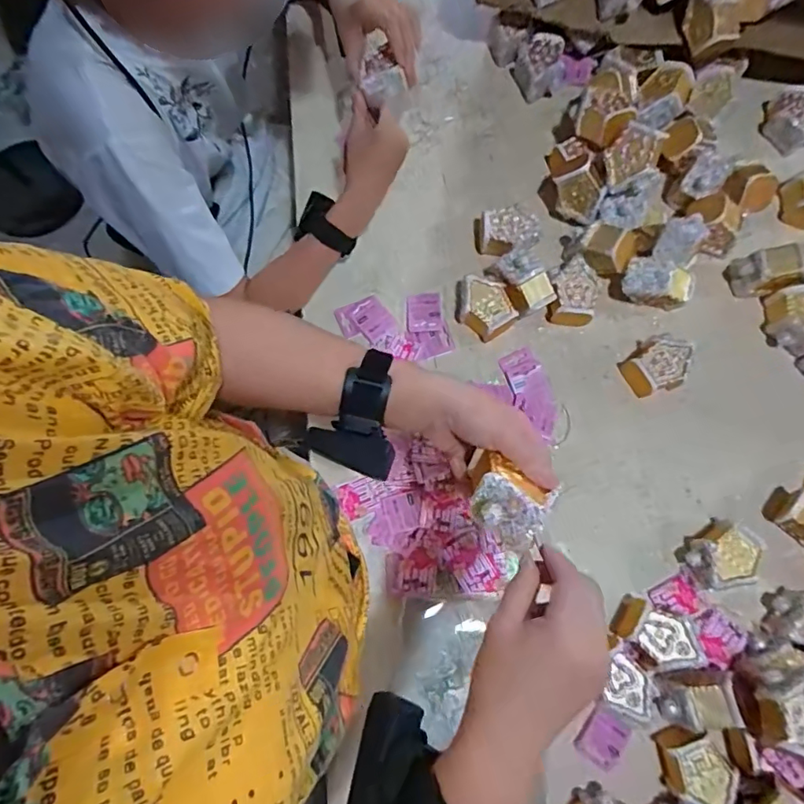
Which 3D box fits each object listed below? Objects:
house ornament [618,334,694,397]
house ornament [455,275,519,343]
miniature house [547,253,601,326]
[{"bbox_3d":[0.329,-0.049,0.676,0.079,0.045,0.072,-22,77,-5],"label":"house ornament"},{"bbox_3d":[0.105,-0.130,0.699,0.061,0.042,0.089,-28,77,-6],"label":"house ornament"},{"bbox_3d":[0.228,-0.147,0.697,0.061,0.052,0.079,12,76,4],"label":"miniature house"}]

